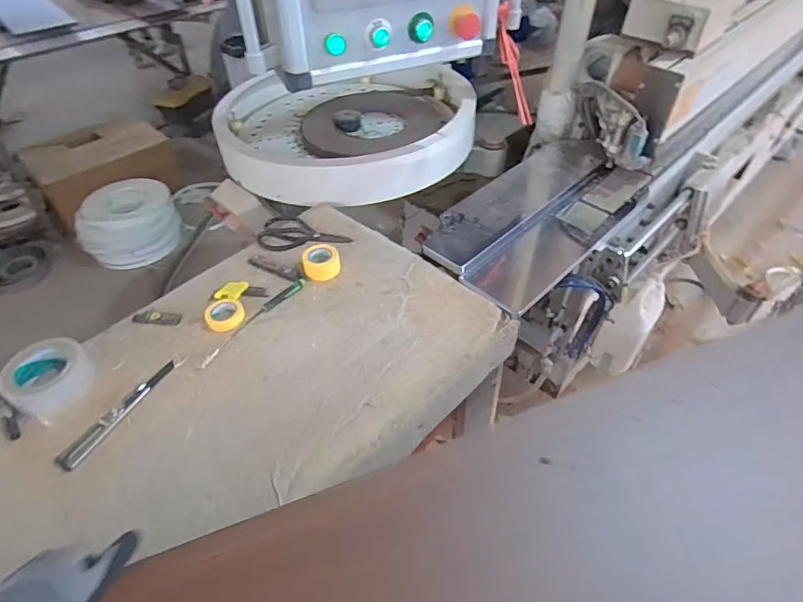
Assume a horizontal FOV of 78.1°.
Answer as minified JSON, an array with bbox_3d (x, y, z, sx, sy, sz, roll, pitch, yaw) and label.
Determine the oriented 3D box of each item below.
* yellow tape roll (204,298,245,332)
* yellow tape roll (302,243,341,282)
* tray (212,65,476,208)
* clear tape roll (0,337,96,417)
[{"bbox_3d":[-0.305,0.022,0.851,0.062,0.014,0.075,-31,53,-26],"label":"yellow tape roll"},{"bbox_3d":[-0.149,-0.073,0.920,0.068,0.042,0.065,0,46,0],"label":"yellow tape roll"},{"bbox_3d":[-0.131,-0.457,1.277,0.640,0.123,0.551,-25,51,-23],"label":"tray"},{"bbox_3d":[-0.538,0.113,0.756,0.114,0.052,0.115,0,46,0],"label":"clear tape roll"}]

